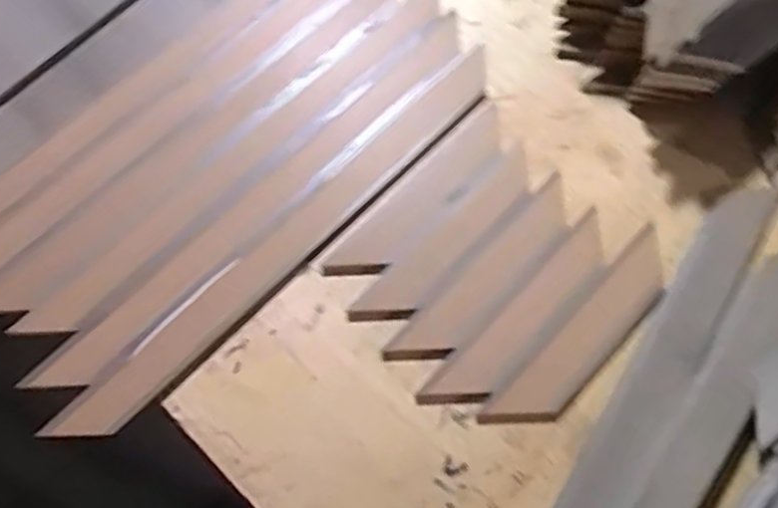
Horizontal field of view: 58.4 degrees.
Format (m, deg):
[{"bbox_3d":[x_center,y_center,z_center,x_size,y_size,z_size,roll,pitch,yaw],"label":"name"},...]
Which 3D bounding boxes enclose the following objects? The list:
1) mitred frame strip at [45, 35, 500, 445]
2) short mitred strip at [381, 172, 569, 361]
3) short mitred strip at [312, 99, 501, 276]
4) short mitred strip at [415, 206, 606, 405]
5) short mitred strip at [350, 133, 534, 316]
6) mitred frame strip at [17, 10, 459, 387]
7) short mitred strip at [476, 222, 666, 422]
[{"bbox_3d":[-0.082,-0.016,0.622,0.049,0.007,0.497,42,75,18],"label":"mitred frame strip"},{"bbox_3d":[0.085,0.017,0.602,0.047,0.009,0.215,41,75,16],"label":"short mitred strip"},{"bbox_3d":[0.030,-0.054,0.640,0.051,0.011,0.225,42,75,16],"label":"short mitred strip"},{"bbox_3d":[0.116,0.054,0.587,0.044,0.008,0.215,42,75,16],"label":"short mitred strip"},{"bbox_3d":[0.054,-0.015,0.617,0.045,0.008,0.215,41,75,16],"label":"short mitred strip"},{"bbox_3d":[-0.110,-0.057,0.641,0.047,0.012,0.501,41,75,18],"label":"mitred frame strip"},{"bbox_3d":[0.164,0.068,0.574,0.052,0.009,0.212,42,75,16],"label":"short mitred strip"}]

